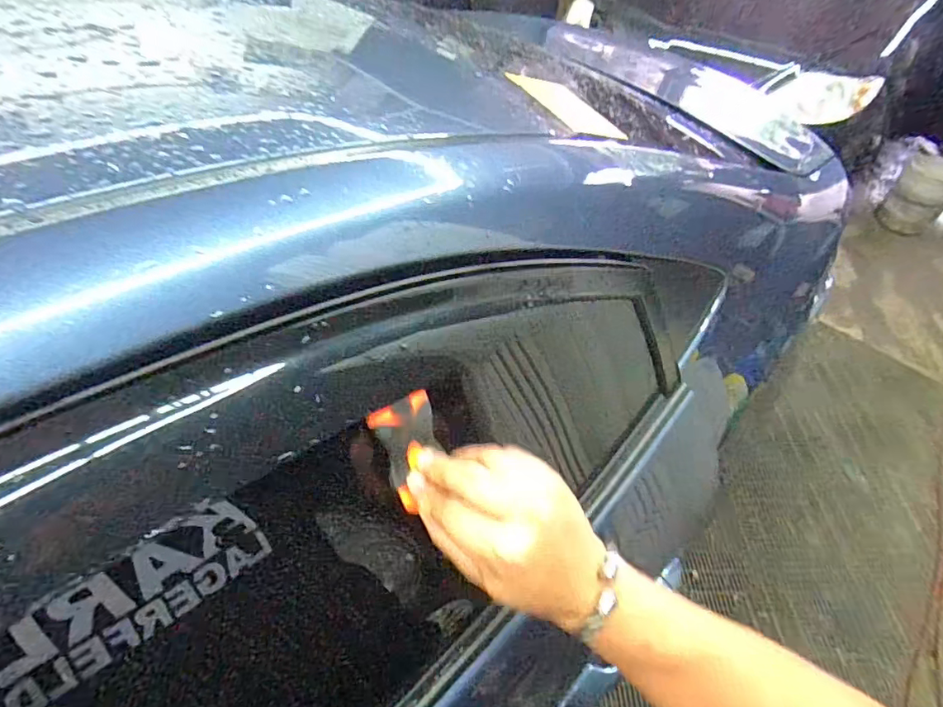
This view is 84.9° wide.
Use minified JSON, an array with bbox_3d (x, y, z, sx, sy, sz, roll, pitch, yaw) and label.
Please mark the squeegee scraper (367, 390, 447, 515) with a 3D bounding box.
[{"bbox_3d":[-0.040,0.067,0.359,0.044,0.072,0.008,-26,16,-29],"label":"squeegee scraper"}]

